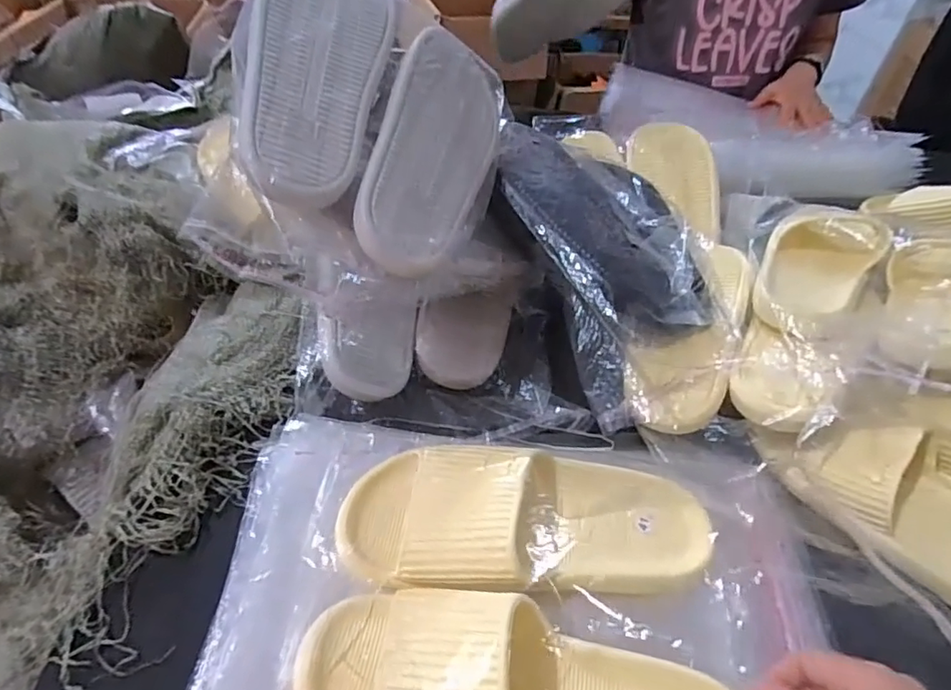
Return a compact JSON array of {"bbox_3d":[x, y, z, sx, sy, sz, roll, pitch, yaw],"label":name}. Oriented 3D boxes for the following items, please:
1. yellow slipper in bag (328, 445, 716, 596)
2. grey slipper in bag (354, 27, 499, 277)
[{"bbox_3d":[0.037,0.120,0.389,0.264,0.060,0.107,5,46,0],"label":"yellow slipper in bag"},{"bbox_3d":[-0.050,-0.158,0.495,0.106,0.070,0.258,31,54,-28],"label":"grey slipper in bag"}]

